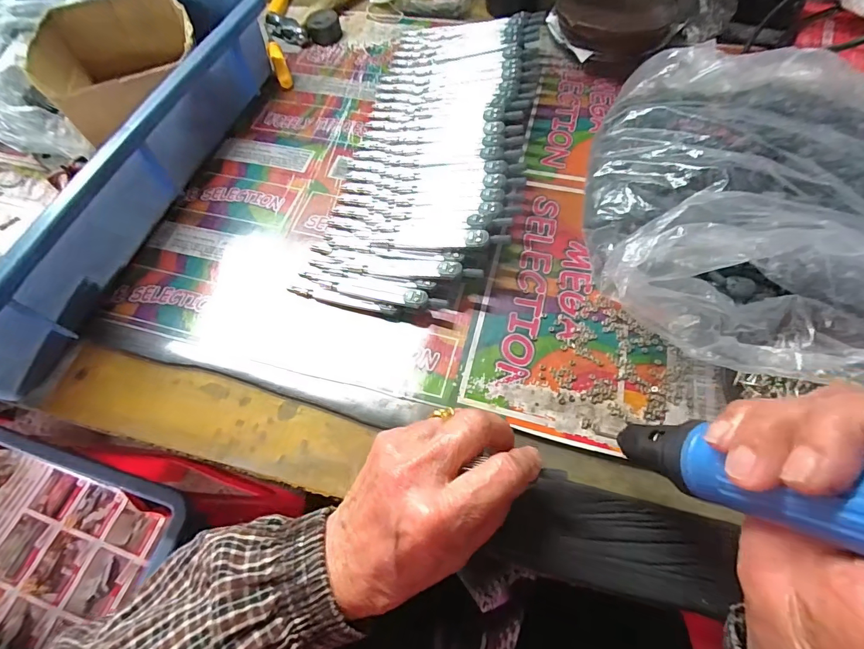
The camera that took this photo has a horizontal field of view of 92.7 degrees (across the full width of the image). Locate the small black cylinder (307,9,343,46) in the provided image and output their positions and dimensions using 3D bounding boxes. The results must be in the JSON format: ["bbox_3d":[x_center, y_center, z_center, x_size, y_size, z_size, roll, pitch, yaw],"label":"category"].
[{"bbox_3d":[-0.126,-0.353,0.486,0.034,0.022,0.040,-2,63,3],"label":"small black cylinder"}]

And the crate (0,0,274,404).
[{"bbox_3d":[-0.365,-0.169,0.370,0.310,0.087,0.428,13,65,10],"label":"crate"}]

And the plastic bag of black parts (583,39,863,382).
[{"bbox_3d":[0.246,-0.087,0.297,0.241,0.080,0.255,8,64,7],"label":"plastic bag of black parts"}]

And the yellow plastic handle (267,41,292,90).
[{"bbox_3d":[-0.170,-0.291,0.464,0.014,0.014,0.077,-19,64,-6],"label":"yellow plastic handle"}]

